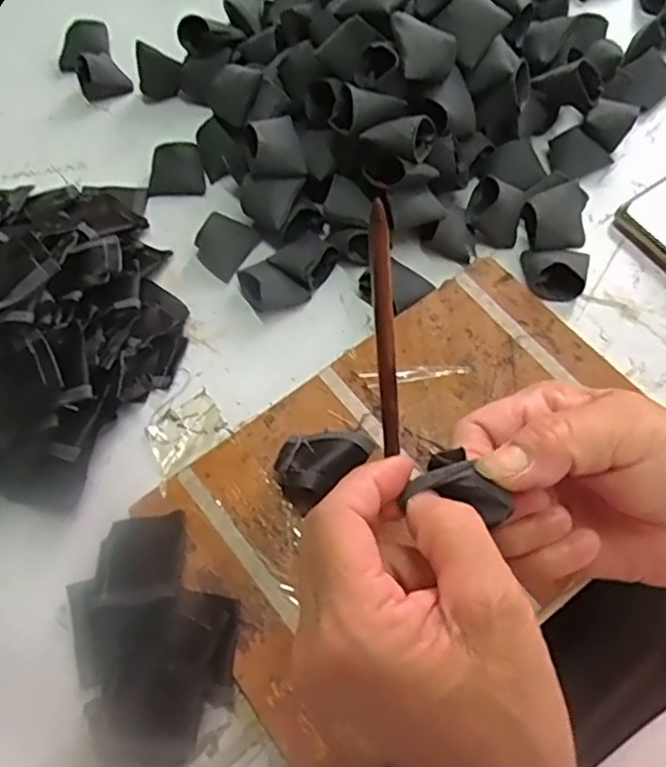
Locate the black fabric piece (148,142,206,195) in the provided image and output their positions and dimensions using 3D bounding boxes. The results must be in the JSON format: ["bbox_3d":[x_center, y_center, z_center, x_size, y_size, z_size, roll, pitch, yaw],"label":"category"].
[{"bbox_3d":[-0.114,-0.156,0.472,0.039,0.020,0.031,-5,64,1],"label":"black fabric piece"}]

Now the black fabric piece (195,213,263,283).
[{"bbox_3d":[-0.073,-0.095,0.444,0.032,0.020,0.039,32,70,17],"label":"black fabric piece"}]

